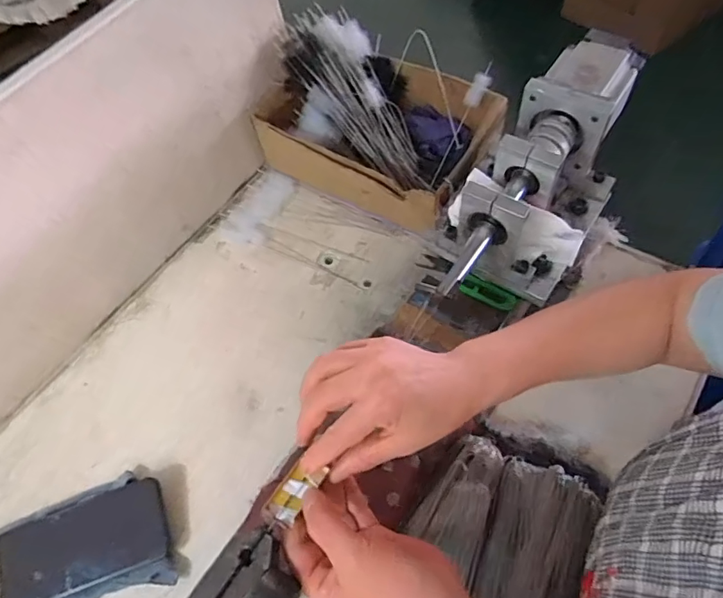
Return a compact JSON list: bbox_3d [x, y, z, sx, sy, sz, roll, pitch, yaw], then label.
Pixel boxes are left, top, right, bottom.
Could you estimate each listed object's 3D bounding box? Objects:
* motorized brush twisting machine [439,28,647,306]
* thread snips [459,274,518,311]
[{"bbox_3d":[0.181,-0.126,0.506,0.135,0.114,0.297,23,65,18],"label":"motorized brush twisting machine"},{"bbox_3d":[0.134,-0.007,0.528,0.059,0.009,0.022,28,67,20],"label":"thread snips"}]

